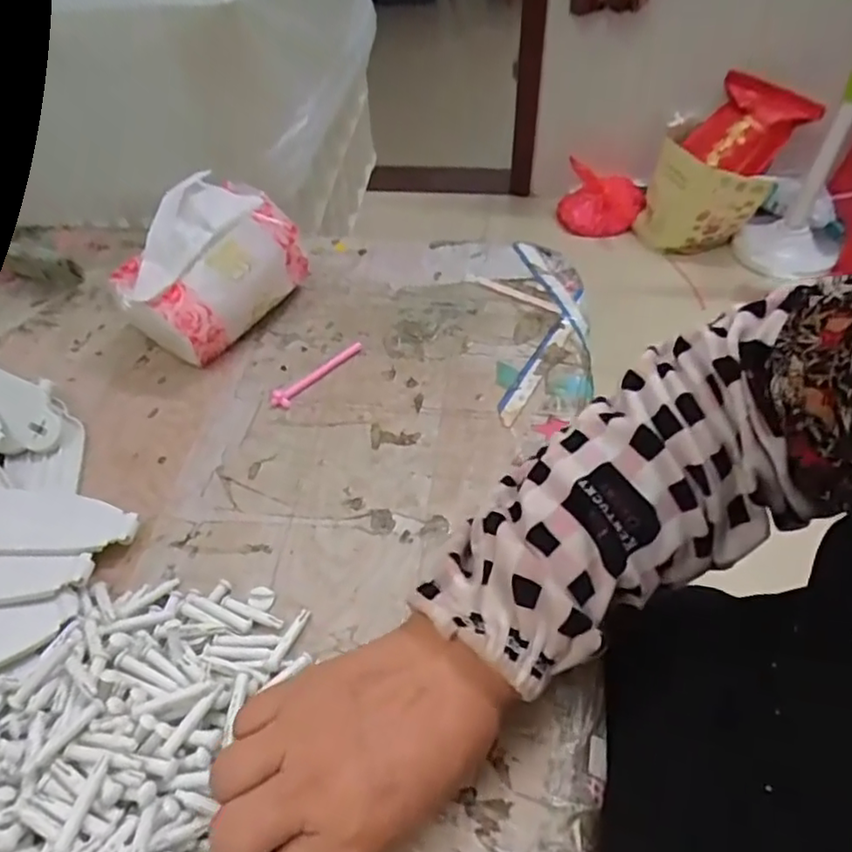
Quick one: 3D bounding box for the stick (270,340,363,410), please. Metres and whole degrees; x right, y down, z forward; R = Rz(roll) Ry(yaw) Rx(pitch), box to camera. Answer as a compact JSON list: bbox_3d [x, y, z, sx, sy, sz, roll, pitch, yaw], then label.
[{"bbox_3d":[-0.083,-0.040,0.483,0.016,0.006,0.084,31,58,26],"label":"stick"}]

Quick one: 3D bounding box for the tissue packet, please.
[{"bbox_3d":[-0.170,-0.121,0.501,0.095,0.093,0.135,26,55,23],"label":"tissue packet"}]

